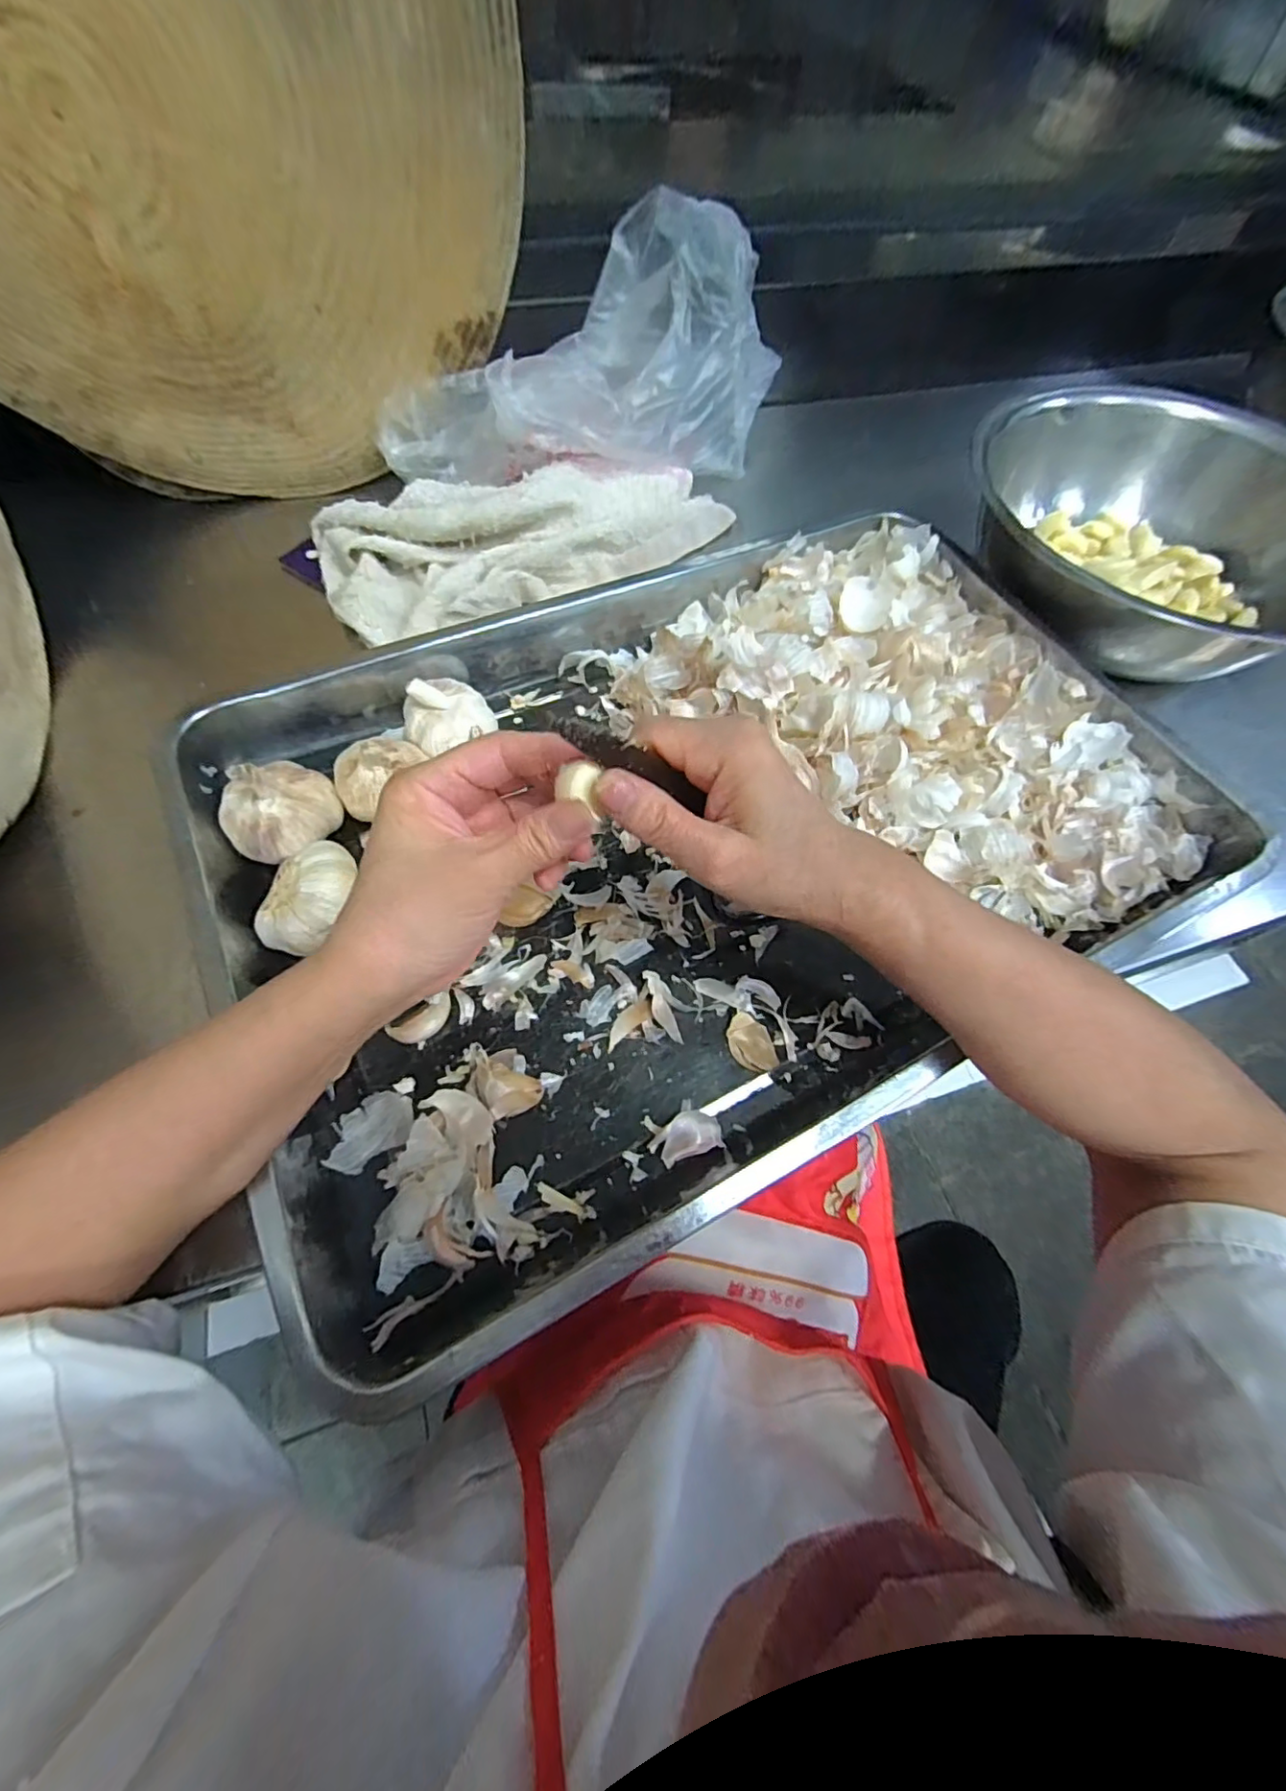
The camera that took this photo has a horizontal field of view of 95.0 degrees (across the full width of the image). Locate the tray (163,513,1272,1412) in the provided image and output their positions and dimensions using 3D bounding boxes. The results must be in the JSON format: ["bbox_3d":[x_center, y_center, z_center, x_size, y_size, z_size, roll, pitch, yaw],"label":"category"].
[{"bbox_3d":[0.037,-0.059,0.377,0.571,0.062,0.409,-23,66,-16],"label":"tray"}]

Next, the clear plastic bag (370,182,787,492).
[{"bbox_3d":[-0.052,-0.408,0.490,0.333,0.167,0.122,-14,63,5],"label":"clear plastic bag"}]

